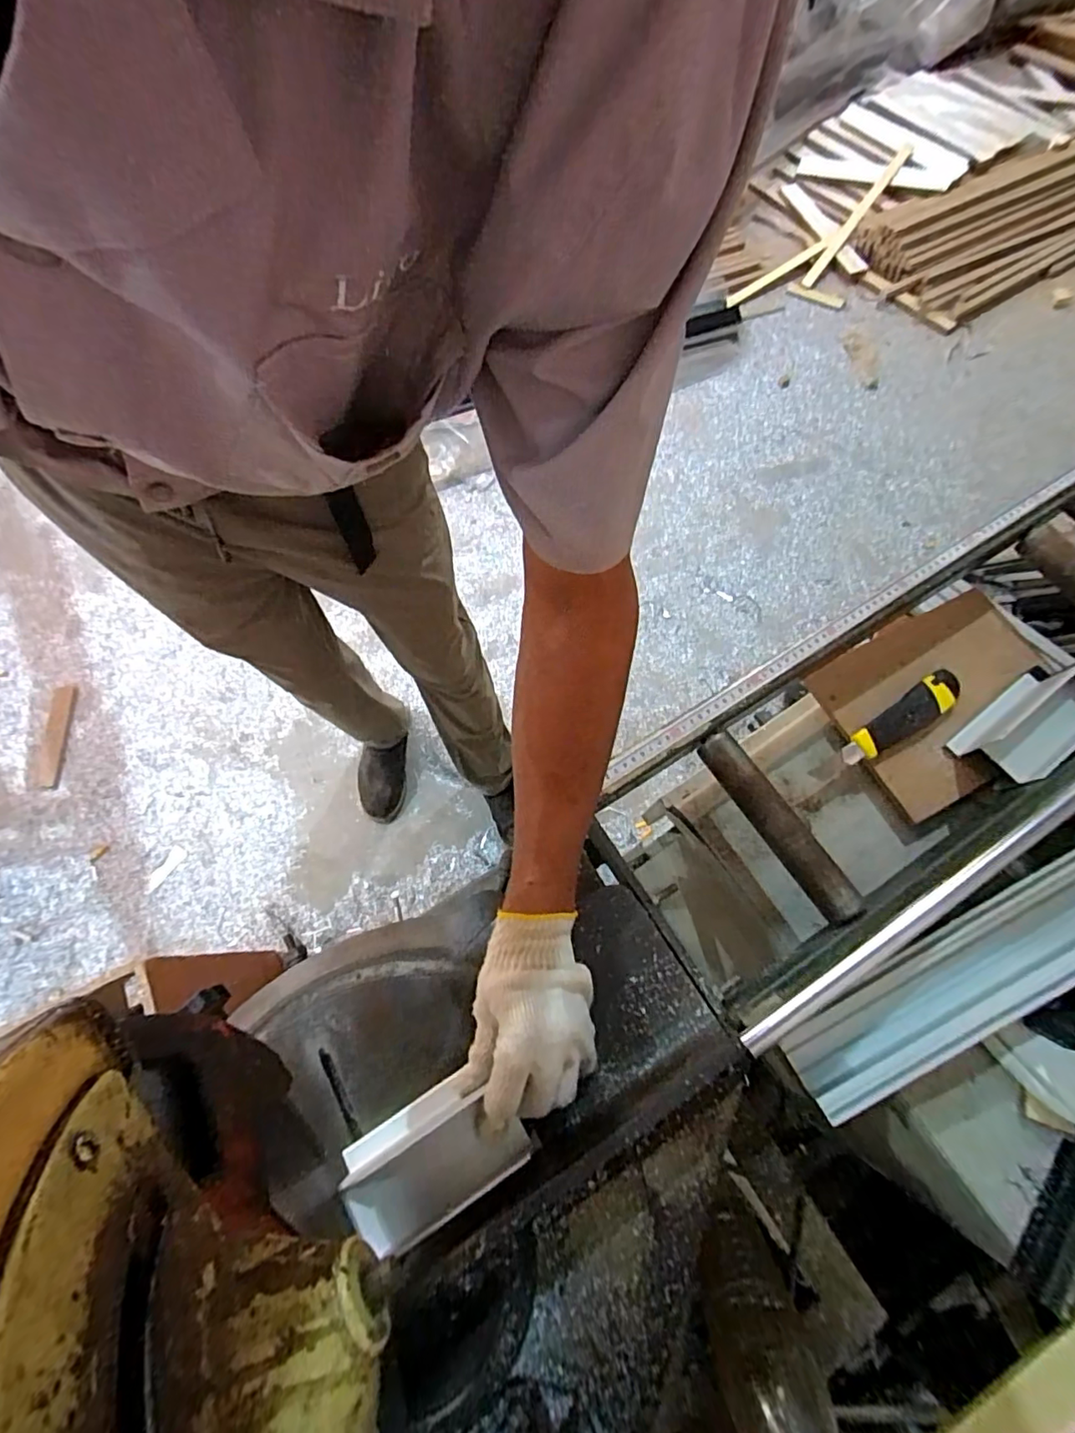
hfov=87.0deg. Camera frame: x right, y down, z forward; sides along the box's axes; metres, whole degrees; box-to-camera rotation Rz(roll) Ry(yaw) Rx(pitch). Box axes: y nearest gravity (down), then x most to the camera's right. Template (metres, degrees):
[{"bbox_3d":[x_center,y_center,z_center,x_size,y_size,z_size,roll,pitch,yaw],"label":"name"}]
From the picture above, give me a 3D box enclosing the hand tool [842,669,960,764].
[{"bbox_3d":[0.390,0.003,0.602,0.152,0.023,0.040,-34,72,-11],"label":"hand tool"}]

